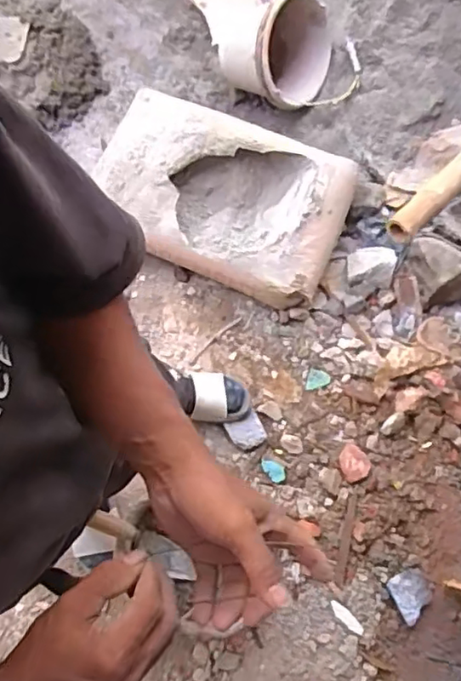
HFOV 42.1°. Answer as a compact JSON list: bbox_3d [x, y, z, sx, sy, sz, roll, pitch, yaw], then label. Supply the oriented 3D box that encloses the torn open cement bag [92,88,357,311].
[{"bbox_3d":[-0.024,-0.361,1.480,0.600,0.128,0.401,24,75,5],"label":"torn open cement bag"}]

